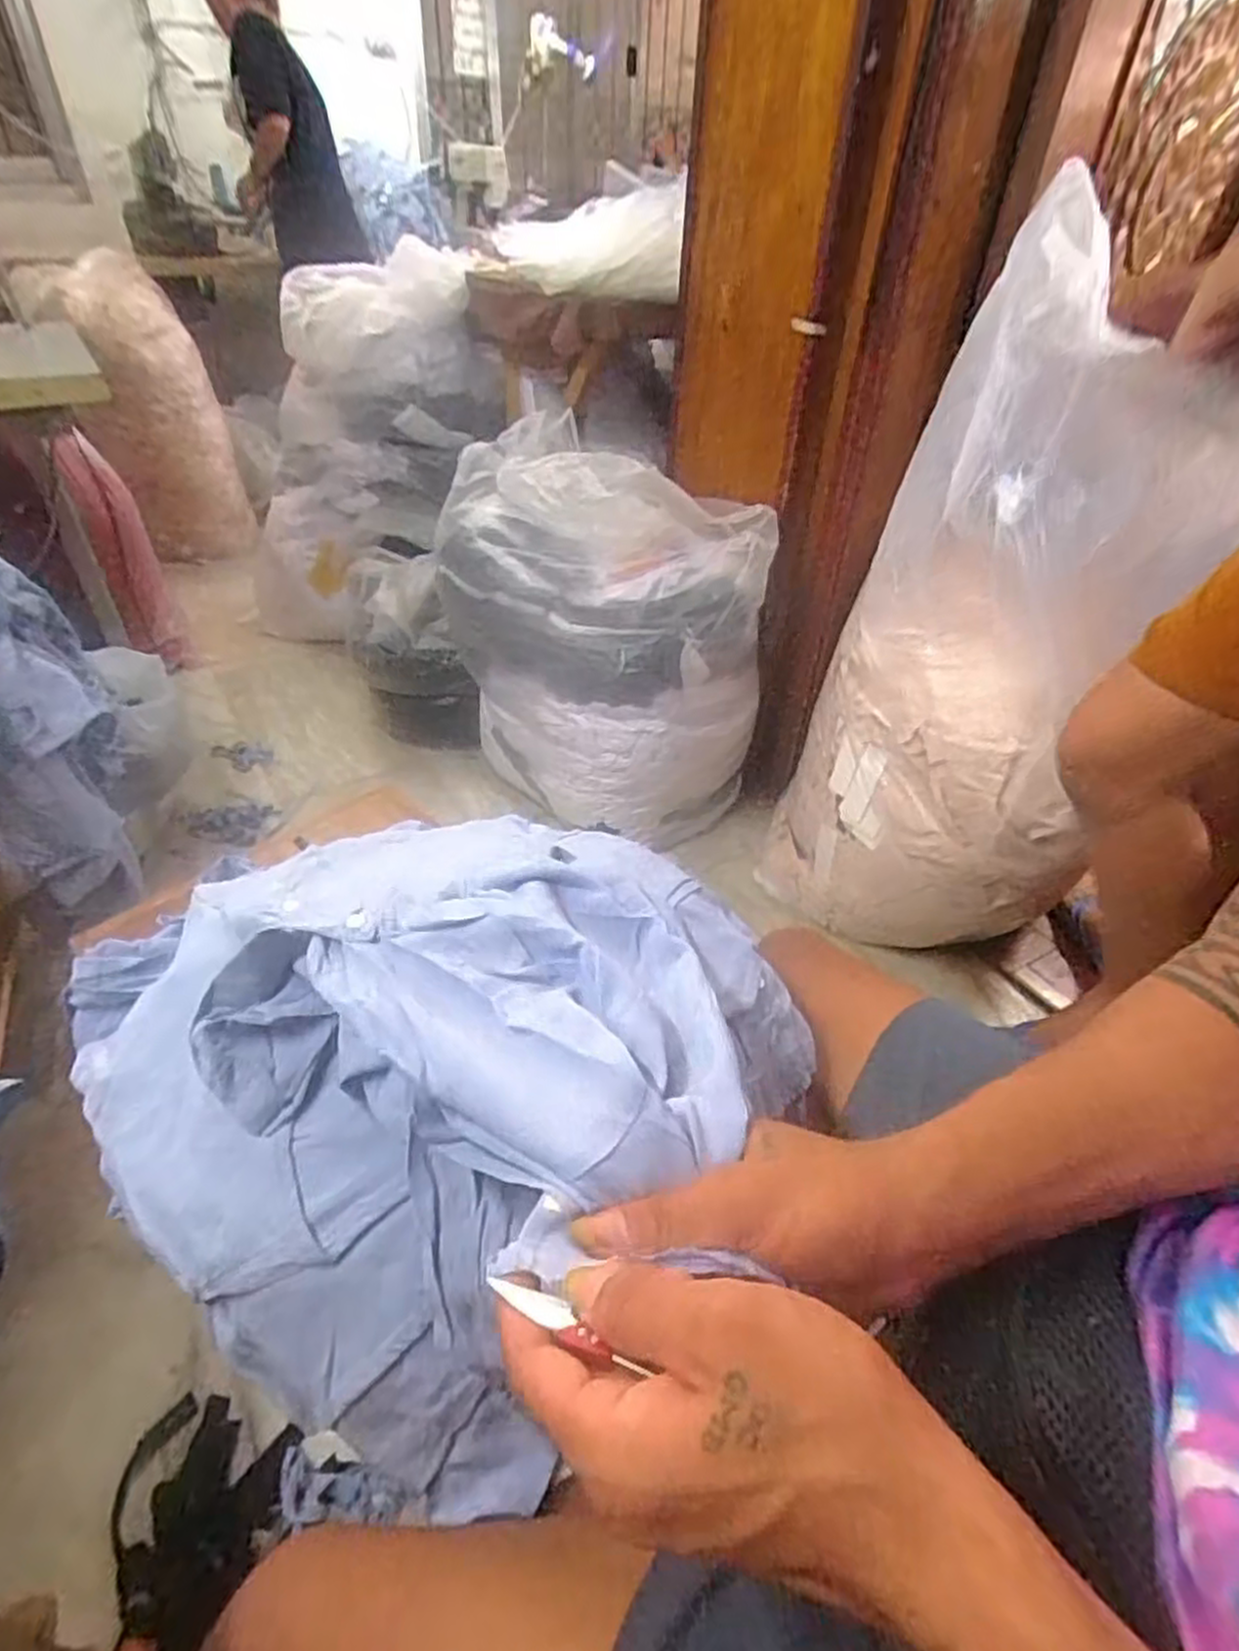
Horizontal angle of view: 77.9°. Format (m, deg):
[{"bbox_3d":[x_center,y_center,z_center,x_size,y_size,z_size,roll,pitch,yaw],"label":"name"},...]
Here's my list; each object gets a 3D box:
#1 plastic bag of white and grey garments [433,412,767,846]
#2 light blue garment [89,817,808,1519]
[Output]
[{"bbox_3d":[-0.040,-0.332,1.391,0.552,0.593,0.323,27,46,26],"label":"plastic bag of white and grey garments"},{"bbox_3d":[-0.096,0.113,0.479,0.378,0.194,0.375,21,43,20],"label":"light blue garment"}]

